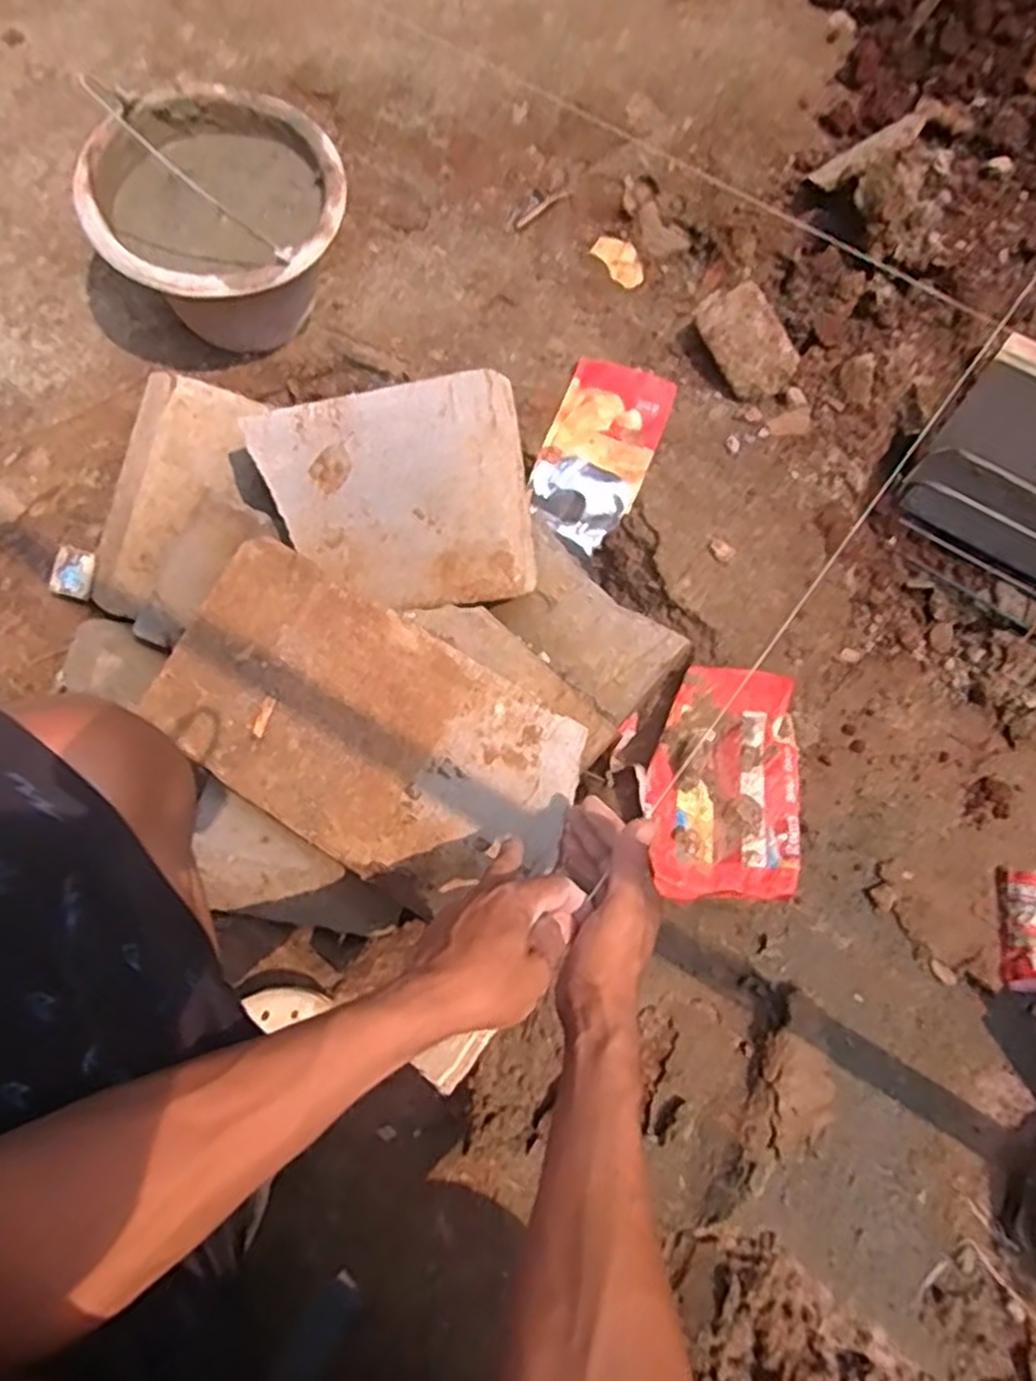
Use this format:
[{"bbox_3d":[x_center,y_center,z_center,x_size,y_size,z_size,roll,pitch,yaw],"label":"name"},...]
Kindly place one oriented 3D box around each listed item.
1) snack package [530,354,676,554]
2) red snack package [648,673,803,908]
[{"bbox_3d":[0.091,-0.266,0.887,0.115,0.050,0.208,21,70,7],"label":"snack package"},{"bbox_3d":[0.198,0.084,0.759,0.135,0.023,0.226,5,69,1],"label":"red snack package"}]

